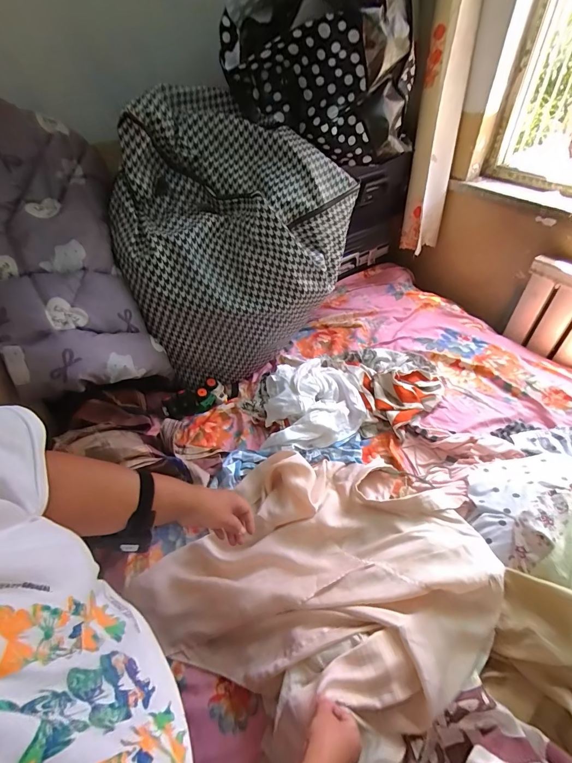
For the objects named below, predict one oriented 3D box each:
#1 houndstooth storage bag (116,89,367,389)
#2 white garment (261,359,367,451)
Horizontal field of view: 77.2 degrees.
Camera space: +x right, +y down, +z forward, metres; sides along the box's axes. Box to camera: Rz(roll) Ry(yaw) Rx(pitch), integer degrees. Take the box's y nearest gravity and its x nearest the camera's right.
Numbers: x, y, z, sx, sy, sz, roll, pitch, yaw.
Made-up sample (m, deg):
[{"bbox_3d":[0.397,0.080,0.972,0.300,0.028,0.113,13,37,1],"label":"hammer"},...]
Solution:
[{"bbox_3d":[-0.149,-0.397,1.091,0.653,0.662,0.470,-21,47,-16],"label":"houndstooth storage bag"},{"bbox_3d":[0.071,0.053,1.082,0.302,0.063,0.296,-9,45,-4],"label":"white garment"}]

